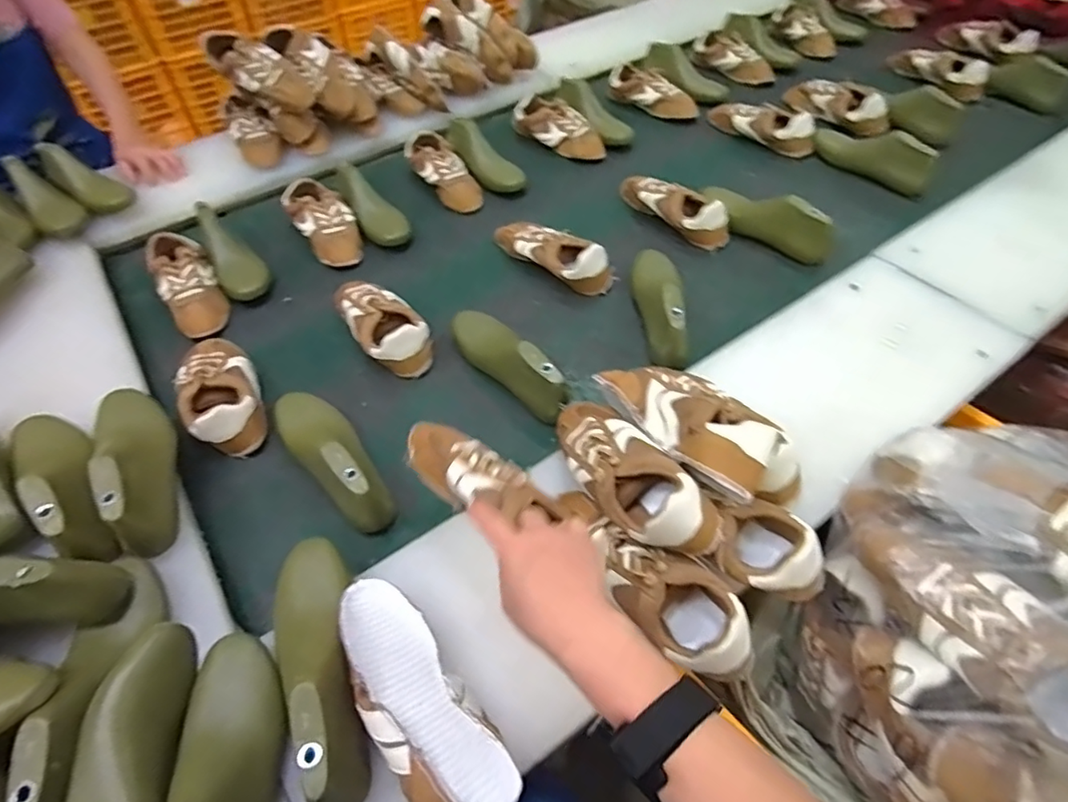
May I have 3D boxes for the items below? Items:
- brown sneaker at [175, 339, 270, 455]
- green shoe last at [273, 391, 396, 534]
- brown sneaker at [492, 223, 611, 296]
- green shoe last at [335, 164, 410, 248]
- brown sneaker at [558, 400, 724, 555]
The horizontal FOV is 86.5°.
[{"bbox_3d":[-0.436,-0.020,0.783,0.095,0.064,0.218,-23,56,-13],"label":"brown sneaker"},{"bbox_3d":[-0.254,0.060,0.703,0.078,0.076,0.248,-36,60,-22],"label":"green shoe last"},{"bbox_3d":[0.021,-0.256,0.956,0.240,0.077,0.075,32,61,23],"label":"brown sneaker"},{"bbox_3d":[-0.305,-0.370,1.058,0.073,0.060,0.217,-29,57,-18],"label":"green shoe last"},{"bbox_3d":[0.088,0.067,0.598,0.081,0.070,0.238,-27,41,-16],"label":"brown sneaker"}]

